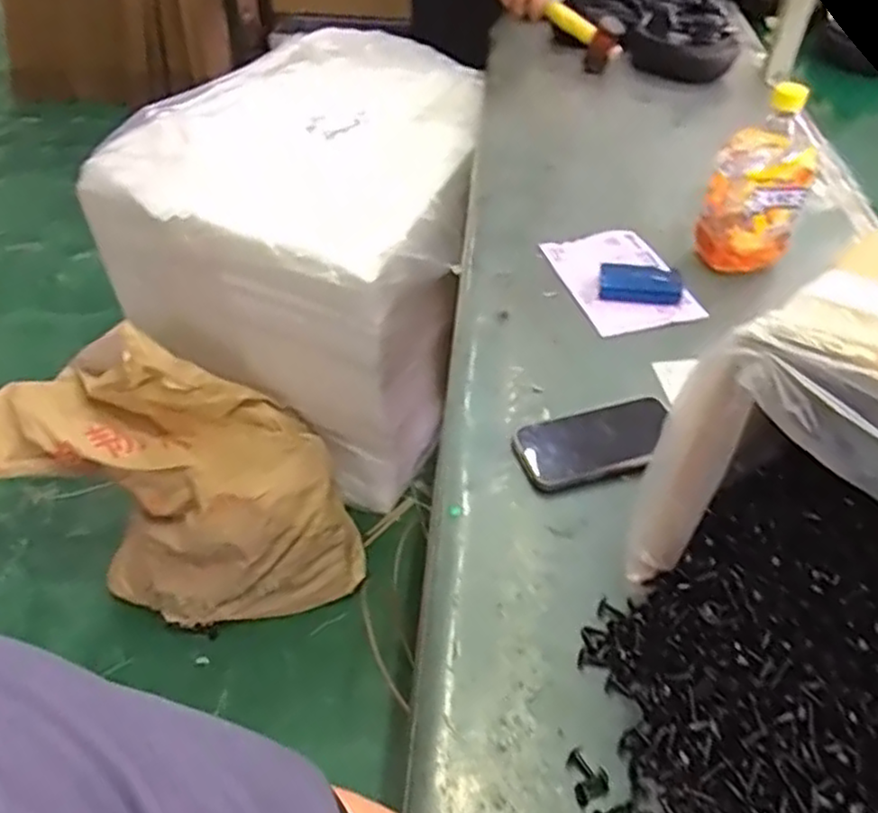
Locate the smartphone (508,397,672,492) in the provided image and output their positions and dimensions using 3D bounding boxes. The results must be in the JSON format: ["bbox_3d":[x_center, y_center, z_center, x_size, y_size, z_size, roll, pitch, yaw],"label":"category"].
[{"bbox_3d":[0.146,0.032,0.651,0.149,0.009,0.080,-11,46,-12],"label":"smartphone"}]

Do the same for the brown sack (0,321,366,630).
[{"bbox_3d":[-0.457,0.150,1.300,0.578,0.463,0.319,-3,45,-5],"label":"brown sack"}]

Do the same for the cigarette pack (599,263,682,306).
[{"bbox_3d":[0.231,-0.143,0.811,0.090,0.020,0.058,12,46,11],"label":"cigarette pack"}]

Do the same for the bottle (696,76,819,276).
[{"bbox_3d":[0.363,-0.250,0.803,0.103,0.204,0.088,20,48,18],"label":"bottle"}]

